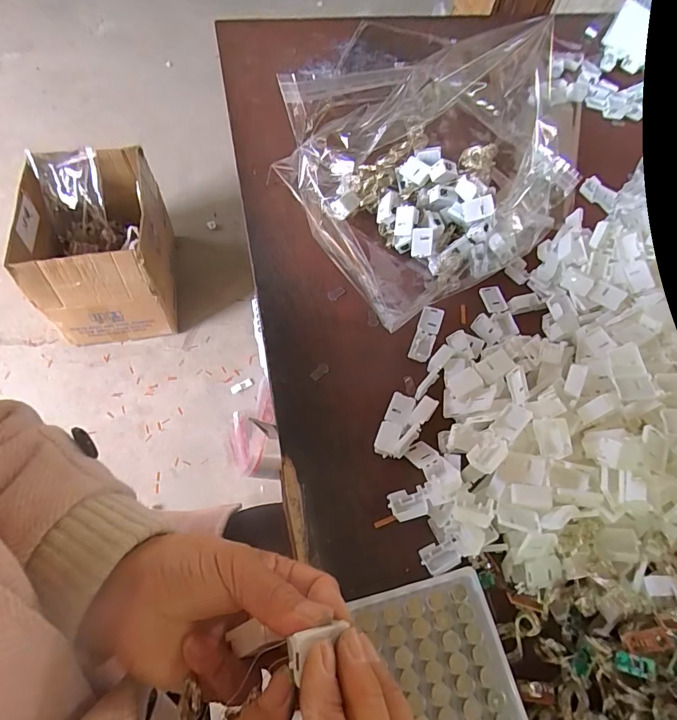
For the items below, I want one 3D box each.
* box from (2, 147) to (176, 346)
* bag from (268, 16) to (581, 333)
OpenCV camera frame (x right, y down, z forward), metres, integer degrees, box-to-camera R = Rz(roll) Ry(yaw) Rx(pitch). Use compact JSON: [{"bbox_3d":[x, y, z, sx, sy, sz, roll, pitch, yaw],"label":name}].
[{"bbox_3d":[-0.600,-0.279,1.115,0.288,0.317,0.370,-8,63,-9],"label":"box"},{"bbox_3d":[0.066,-0.158,0.387,0.217,0.149,0.159,-14,63,-10],"label":"bag"}]

